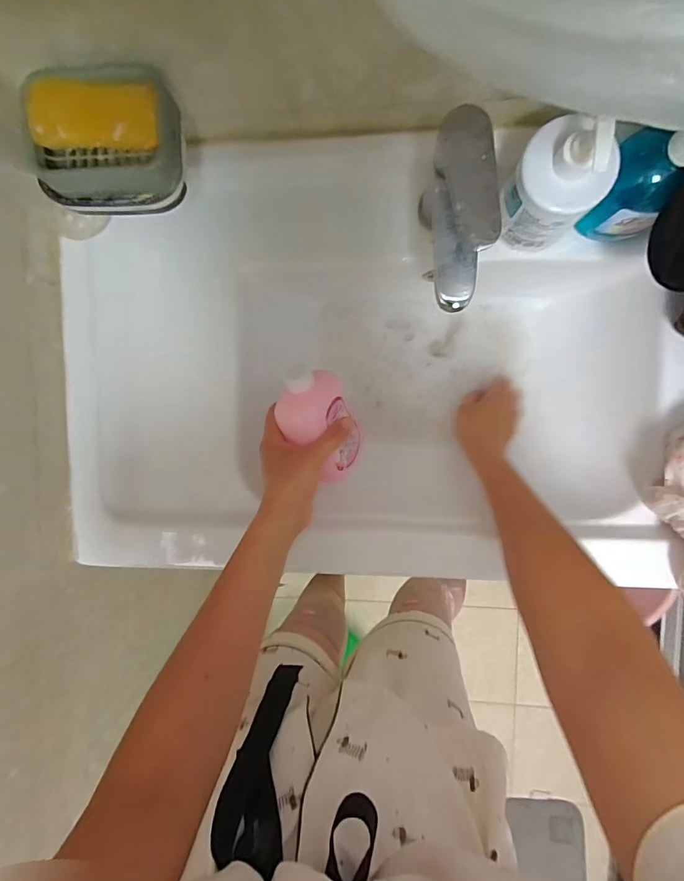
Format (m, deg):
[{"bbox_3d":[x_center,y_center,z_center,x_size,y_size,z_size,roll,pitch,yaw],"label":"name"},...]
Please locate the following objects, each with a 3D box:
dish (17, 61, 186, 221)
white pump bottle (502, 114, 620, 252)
[{"bbox_3d":[-0.206,-0.272,0.376,0.121,0.060,0.111,0,94,5],"label":"dish"},{"bbox_3d":[0.194,-0.234,0.386,0.073,0.131,0.070,0,94,5],"label":"white pump bottle"}]

